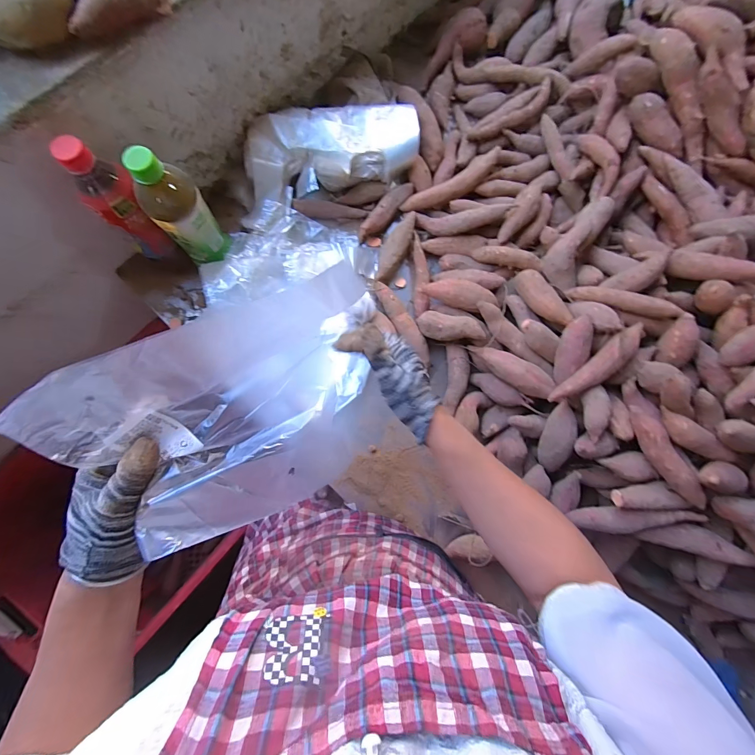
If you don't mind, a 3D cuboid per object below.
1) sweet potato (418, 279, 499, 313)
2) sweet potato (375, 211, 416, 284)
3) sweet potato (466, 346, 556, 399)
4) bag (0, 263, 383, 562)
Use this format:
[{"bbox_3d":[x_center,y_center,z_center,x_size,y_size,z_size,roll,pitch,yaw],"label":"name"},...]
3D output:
[{"bbox_3d":[0.123,-0.127,0.539,0.115,0.033,0.039,14,81,13],"label":"sweet potato"},{"bbox_3d":[0.028,-0.212,0.579,0.040,0.032,0.123,29,81,0],"label":"sweet potato"},{"bbox_3d":[0.189,-0.015,0.508,0.129,0.029,0.038,37,79,32],"label":"sweet potato"},{"bbox_3d":[-0.101,0.029,0.307,0.266,0.050,0.175,-29,109,-24],"label":"bag"}]

